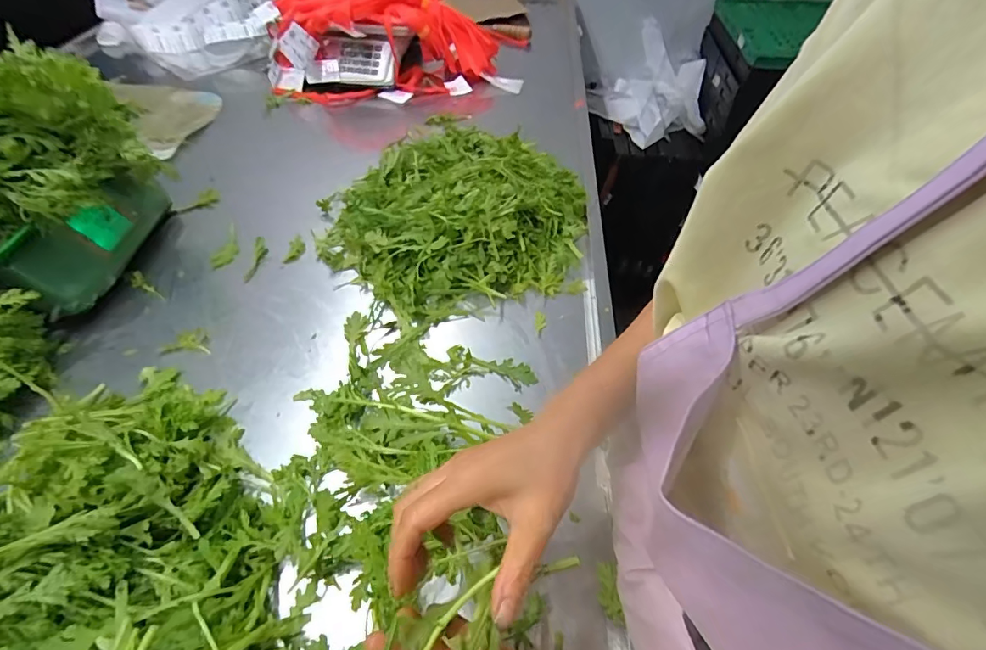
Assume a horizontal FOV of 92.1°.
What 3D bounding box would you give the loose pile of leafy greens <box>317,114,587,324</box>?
[{"bbox_3d":[-0.043,-0.169,0.658,0.360,0.079,0.365,2,49,-2],"label":"loose pile of leafy greens"}]

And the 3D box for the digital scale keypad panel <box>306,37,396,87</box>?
[{"bbox_3d":[-0.272,-0.500,0.903,0.156,0.084,0.025,-3,8,-6],"label":"digital scale keypad panel"}]

